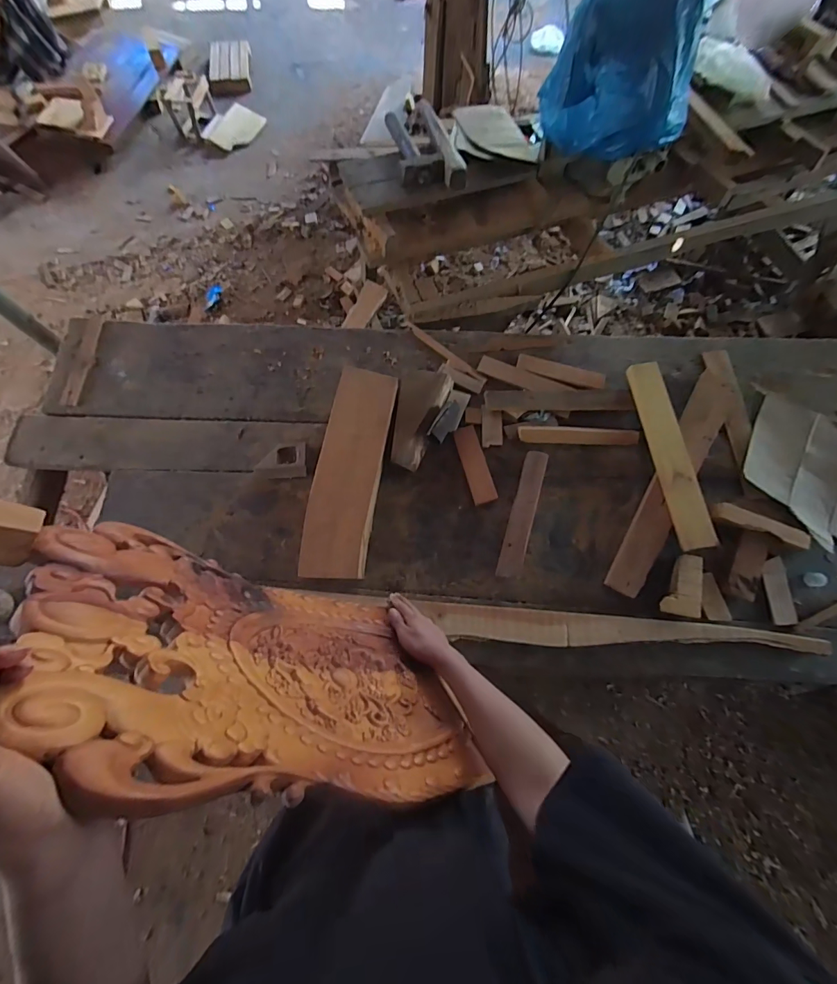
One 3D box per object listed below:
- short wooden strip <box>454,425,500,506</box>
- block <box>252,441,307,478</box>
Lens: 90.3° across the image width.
[{"bbox_3d":[0.129,-0.063,0.956,0.051,0.026,0.185,-14,72,-5],"label":"short wooden strip"},{"bbox_3d":[-0.308,-0.068,0.945,0.111,0.032,0.082,-4,72,-2],"label":"block"}]

